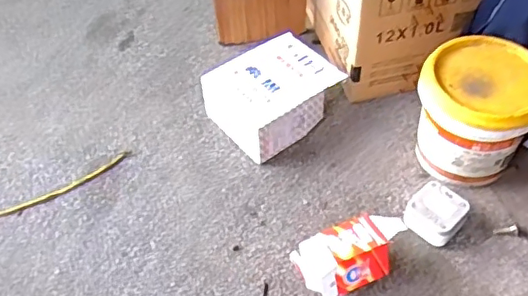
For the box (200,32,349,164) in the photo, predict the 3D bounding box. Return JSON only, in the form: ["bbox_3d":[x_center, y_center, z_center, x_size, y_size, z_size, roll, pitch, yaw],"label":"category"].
[{"bbox_3d":[0.017,-0.092,0.963,0.191,0.095,0.166,-33,57,-23],"label":"box"}]

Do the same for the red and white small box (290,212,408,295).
[{"bbox_3d":[0.122,0.147,0.770,0.158,0.074,0.080,-19,53,-13],"label":"red and white small box"}]

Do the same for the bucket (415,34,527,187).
[{"bbox_3d":[0.321,-0.048,0.862,0.165,0.183,0.155,-1,51,1],"label":"bucket"}]

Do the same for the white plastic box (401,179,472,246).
[{"bbox_3d":[0.250,0.097,0.819,0.072,0.051,0.073,-38,59,-26],"label":"white plastic box"}]

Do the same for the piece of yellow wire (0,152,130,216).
[{"bbox_3d":[-0.353,0.063,0.910,0.258,0.006,0.091,-9,51,-6],"label":"piece of yellow wire"}]

